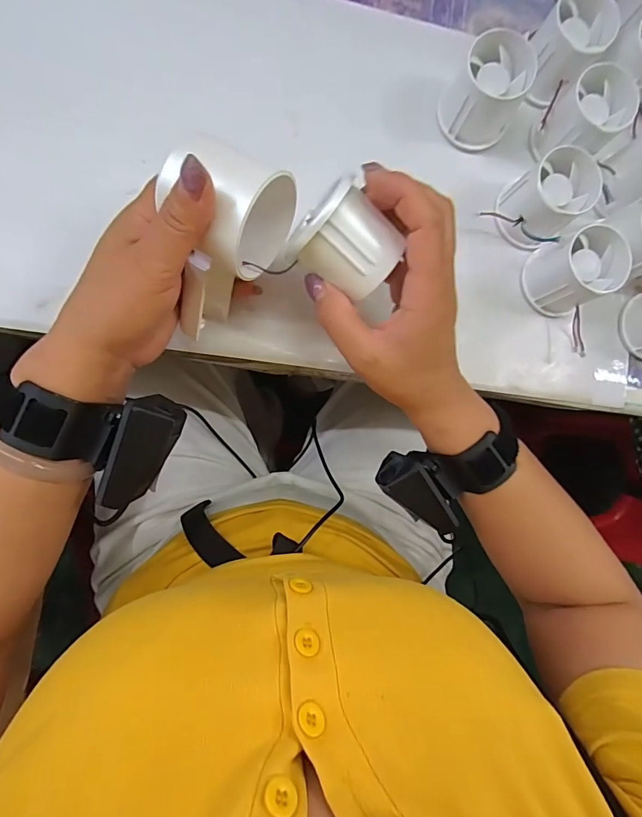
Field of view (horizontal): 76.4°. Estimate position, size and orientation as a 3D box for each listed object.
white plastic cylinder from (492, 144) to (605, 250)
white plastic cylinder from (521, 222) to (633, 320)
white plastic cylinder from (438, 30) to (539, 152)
[{"bbox_3d":[0.173,-0.161,0.316,0.055,0.050,0.052,0,87,-9],"label":"white plastic cylinder"},{"bbox_3d":[0.196,-0.107,0.317,0.052,0.051,0.055,0,87,-9],"label":"white plastic cylinder"},{"bbox_3d":[0.125,-0.238,0.311,0.055,0.051,0.052,0,87,-9],"label":"white plastic cylinder"}]

